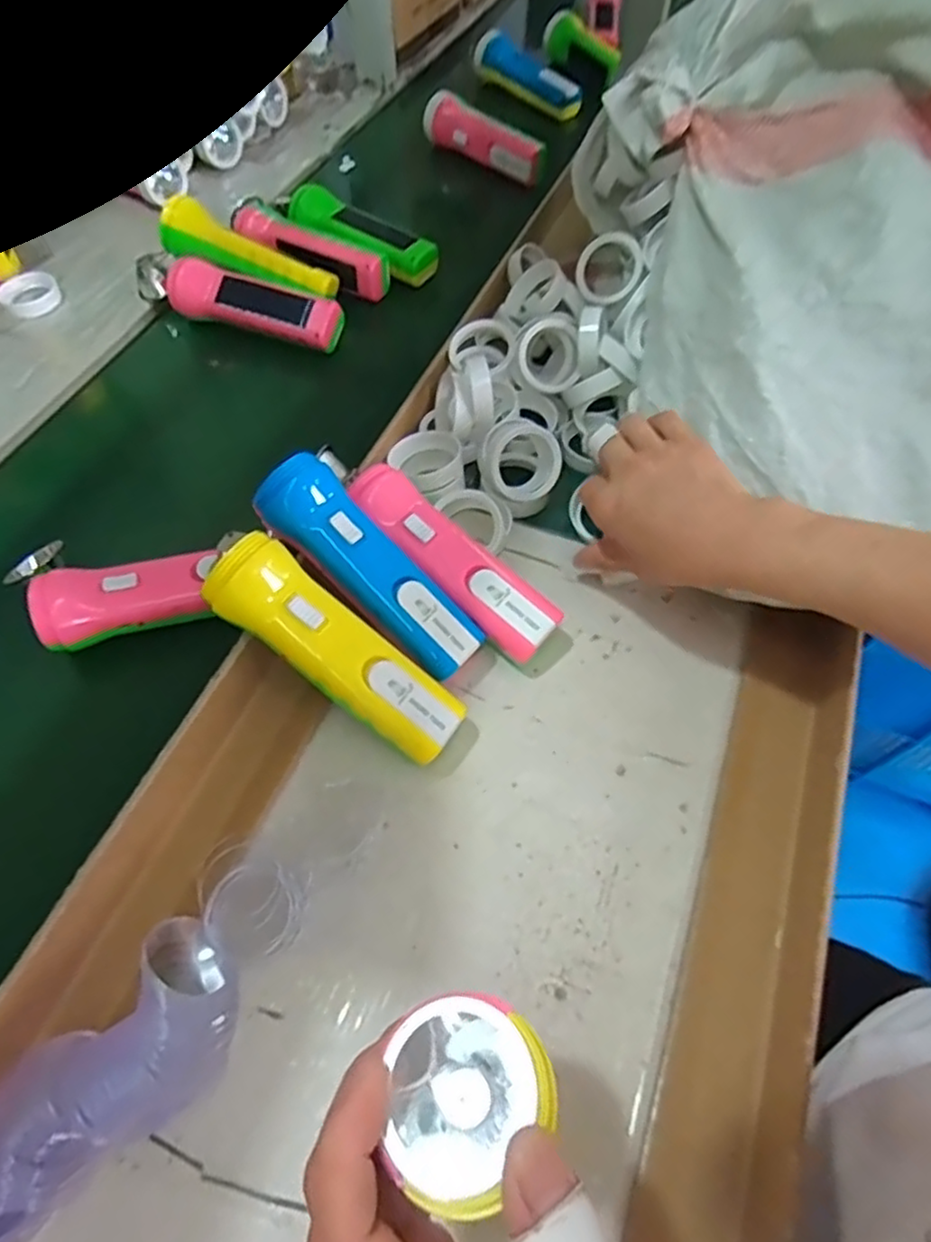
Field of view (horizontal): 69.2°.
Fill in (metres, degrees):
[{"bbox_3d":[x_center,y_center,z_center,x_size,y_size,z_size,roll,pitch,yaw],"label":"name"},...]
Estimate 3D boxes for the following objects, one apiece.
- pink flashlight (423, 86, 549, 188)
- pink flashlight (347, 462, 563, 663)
[{"bbox_3d":[0.019,-0.556,0.786,0.040,0.052,0.188,-36,63,-21],"label":"pink flashlight"},{"bbox_3d":[-0.010,-0.037,0.435,0.156,0.040,0.044,40,79,10],"label":"pink flashlight"}]

